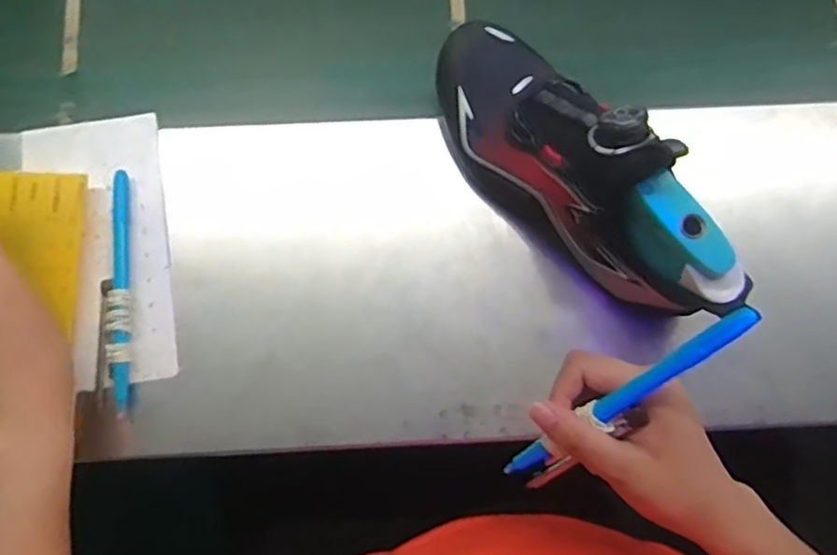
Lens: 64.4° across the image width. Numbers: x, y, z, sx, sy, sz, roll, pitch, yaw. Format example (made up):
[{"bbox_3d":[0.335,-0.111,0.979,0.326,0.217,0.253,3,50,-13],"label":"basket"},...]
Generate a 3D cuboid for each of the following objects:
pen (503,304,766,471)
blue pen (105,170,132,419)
[{"bbox_3d":[0.102,0.064,0.339,0.012,0.166,0.009,49,37,8],"label":"pen"},{"bbox_3d":[-0.208,0.009,0.463,0.015,0.017,0.167,-3,78,0],"label":"blue pen"}]

